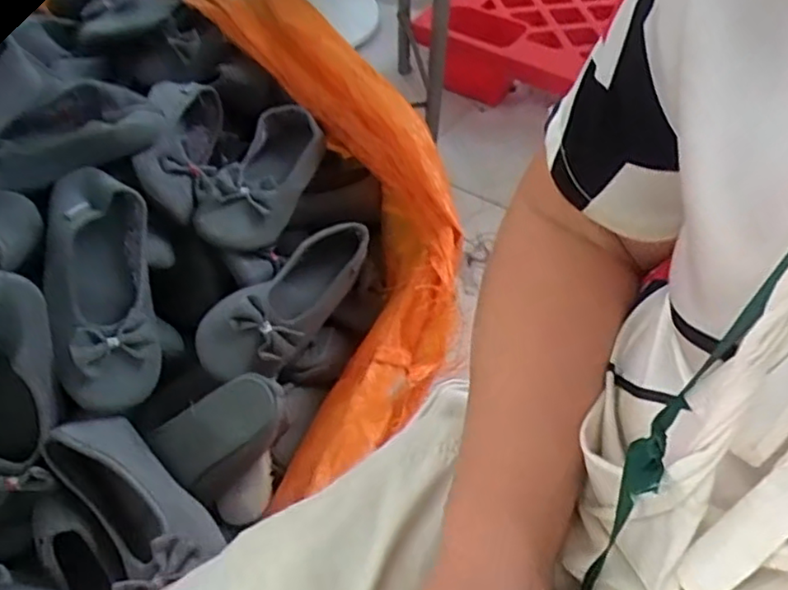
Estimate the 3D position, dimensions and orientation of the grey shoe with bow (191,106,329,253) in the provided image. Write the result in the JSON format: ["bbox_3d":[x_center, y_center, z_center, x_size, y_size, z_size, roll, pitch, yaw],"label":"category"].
[{"bbox_3d":[-0.150,-0.146,0.753,0.094,0.050,0.232,14,53,10],"label":"grey shoe with bow"}]

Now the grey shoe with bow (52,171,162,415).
[{"bbox_3d":[-0.279,-0.011,0.622,0.087,0.064,0.240,-9,74,-8],"label":"grey shoe with bow"}]

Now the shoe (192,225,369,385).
[{"bbox_3d":[-0.112,0.001,0.684,0.082,0.064,0.221,28,56,20],"label":"shoe"}]

